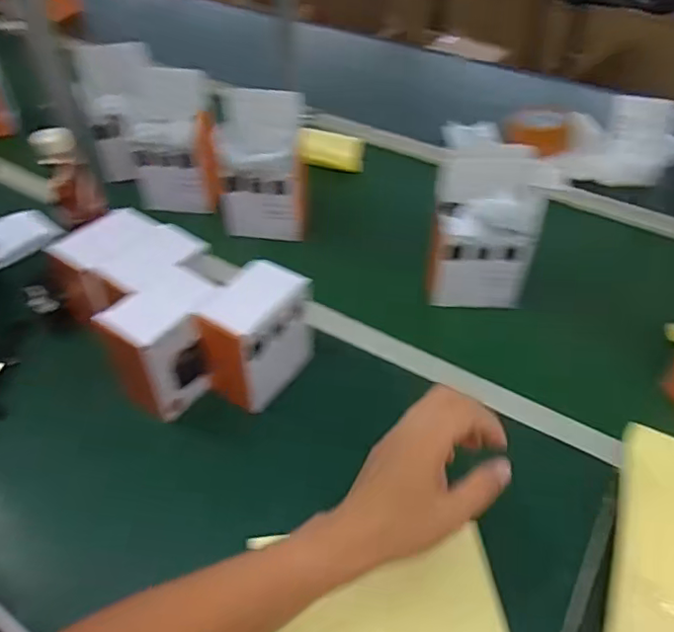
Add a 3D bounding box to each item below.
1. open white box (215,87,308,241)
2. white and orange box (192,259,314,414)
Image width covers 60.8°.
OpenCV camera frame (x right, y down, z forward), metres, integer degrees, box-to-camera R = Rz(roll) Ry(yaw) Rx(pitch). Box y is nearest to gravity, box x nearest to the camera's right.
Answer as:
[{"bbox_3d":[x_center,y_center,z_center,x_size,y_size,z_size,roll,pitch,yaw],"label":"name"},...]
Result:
[{"bbox_3d":[-0.097,-0.197,0.752,0.110,0.179,0.075,6,44,6],"label":"open white box"},{"bbox_3d":[-0.080,0.017,0.583,0.077,0.104,0.108,23,48,22],"label":"white and orange box"}]

